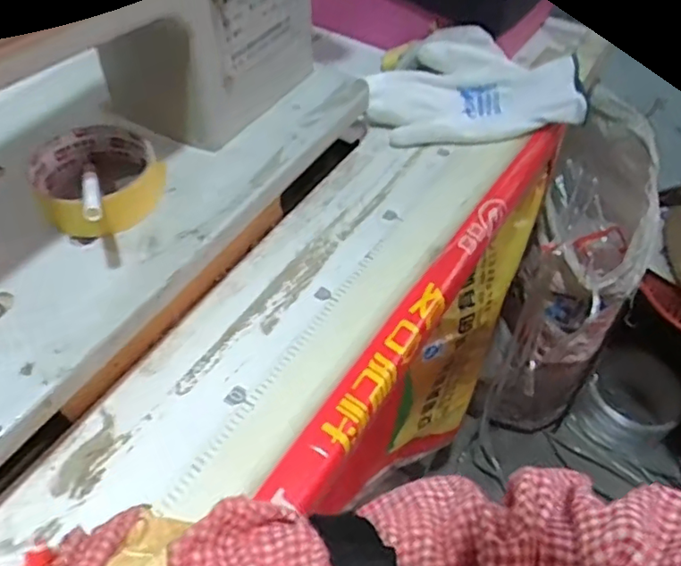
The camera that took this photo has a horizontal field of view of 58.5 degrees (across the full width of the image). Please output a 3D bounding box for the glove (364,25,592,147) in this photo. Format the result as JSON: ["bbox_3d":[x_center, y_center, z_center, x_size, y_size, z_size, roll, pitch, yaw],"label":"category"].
[{"bbox_3d":[0.124,-0.187,0.578,0.190,0.063,0.106,-1,50,-6],"label":"glove"}]

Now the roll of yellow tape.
[{"bbox_3d":[-0.163,-0.072,0.410,0.079,0.029,0.082,2,50,-3],"label":"roll of yellow tape"}]

